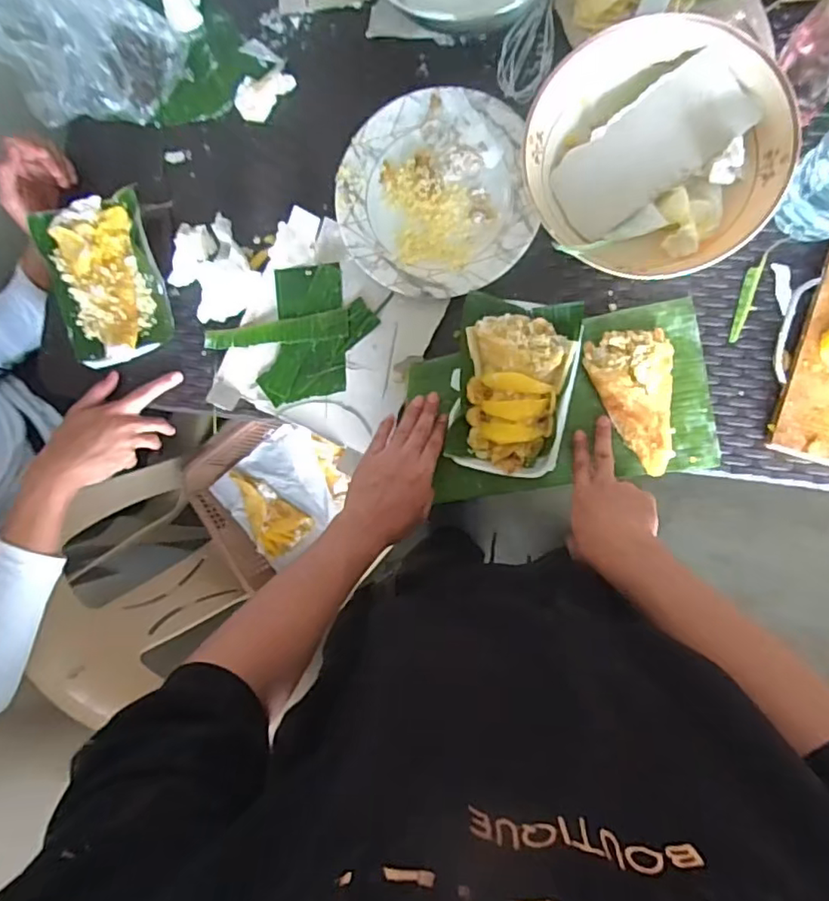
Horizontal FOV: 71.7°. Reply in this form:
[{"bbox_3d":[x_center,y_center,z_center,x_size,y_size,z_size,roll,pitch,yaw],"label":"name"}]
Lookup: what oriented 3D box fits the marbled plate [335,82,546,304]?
[{"bbox_3d":[0.021,-0.279,0.631,0.204,0.020,0.217,0,90,10],"label":"marbled plate"}]

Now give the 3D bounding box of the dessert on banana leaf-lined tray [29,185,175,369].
[{"bbox_3d":[-0.360,-0.198,0.675,0.127,0.035,0.190,-15,87,9],"label":"dessert on banana leaf-lined tray"}]

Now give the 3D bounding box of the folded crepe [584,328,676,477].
[{"bbox_3d":[0.224,-0.051,0.598,0.084,0.014,0.147,-1,90,10],"label":"folded crepe"}]

